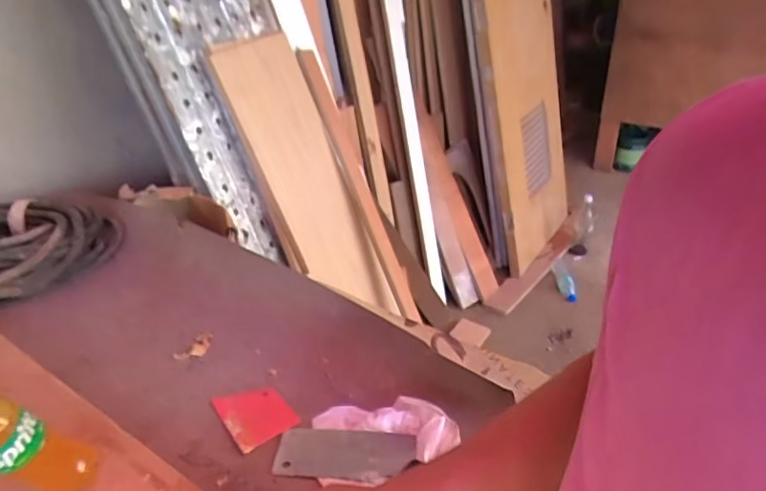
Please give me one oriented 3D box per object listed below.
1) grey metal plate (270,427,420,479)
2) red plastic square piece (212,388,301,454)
[{"bbox_3d":[-0.043,0.240,0.624,0.157,0.006,0.071,3,26,1],"label":"grey metal plate"},{"bbox_3d":[-0.156,0.209,0.670,0.081,0.007,0.101,-10,27,-34],"label":"red plastic square piece"}]

